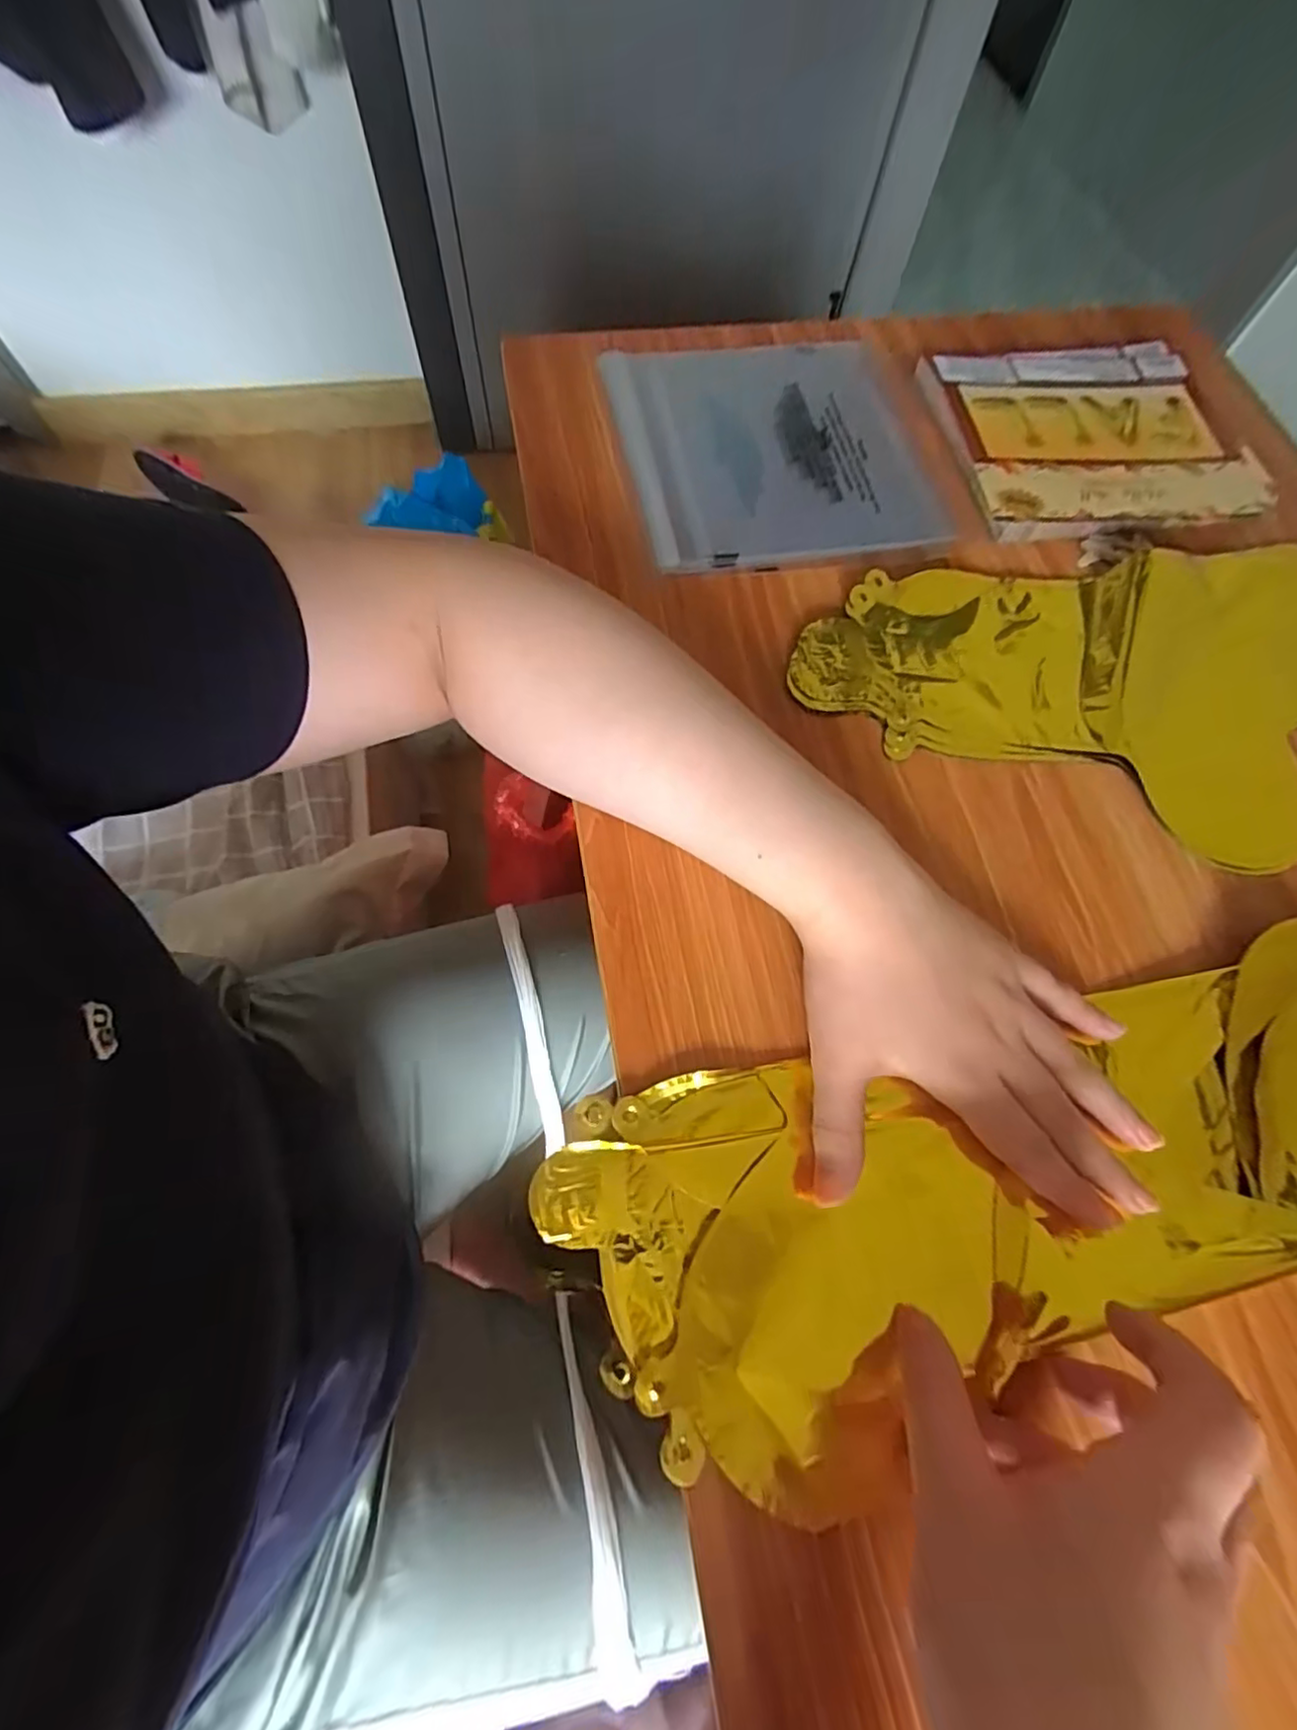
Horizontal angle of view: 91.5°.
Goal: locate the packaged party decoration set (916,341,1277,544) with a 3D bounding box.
[{"bbox_3d":[0.292,-0.288,0.420,0.189,0.012,0.162,-7,69,-4],"label":"packaged party decoration set"}]

